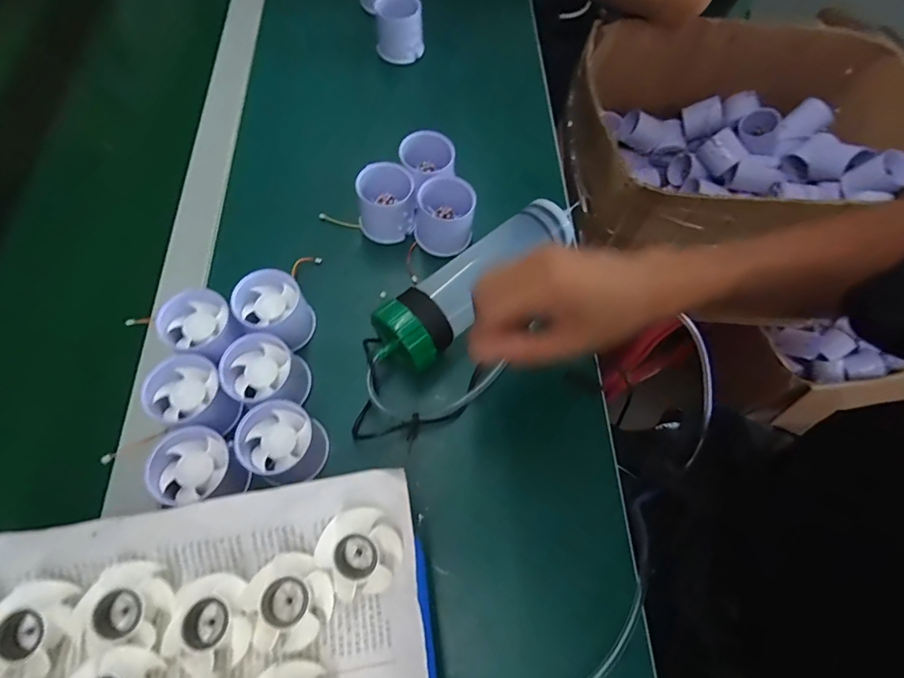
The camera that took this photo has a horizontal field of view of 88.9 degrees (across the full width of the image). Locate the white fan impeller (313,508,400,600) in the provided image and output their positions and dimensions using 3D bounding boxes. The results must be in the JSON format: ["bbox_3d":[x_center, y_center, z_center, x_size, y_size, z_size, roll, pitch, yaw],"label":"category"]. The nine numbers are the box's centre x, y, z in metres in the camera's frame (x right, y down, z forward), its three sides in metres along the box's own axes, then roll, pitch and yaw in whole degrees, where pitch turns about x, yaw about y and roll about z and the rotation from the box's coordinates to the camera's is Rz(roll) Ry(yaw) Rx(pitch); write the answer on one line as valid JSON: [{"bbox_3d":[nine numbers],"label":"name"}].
[{"bbox_3d":[-0.049,0.113,0.246,0.039,0.010,0.043,-34,71,-15],"label":"white fan impeller"}]

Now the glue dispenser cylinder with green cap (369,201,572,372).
[{"bbox_3d":[0.026,-0.051,0.400,0.214,0.058,0.061,-38,72,-17],"label":"glue dispenser cylinder with green cap"}]

